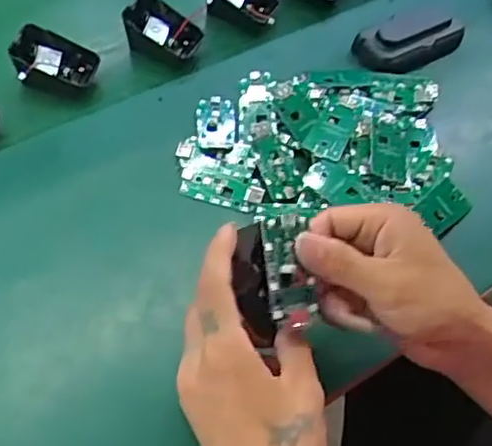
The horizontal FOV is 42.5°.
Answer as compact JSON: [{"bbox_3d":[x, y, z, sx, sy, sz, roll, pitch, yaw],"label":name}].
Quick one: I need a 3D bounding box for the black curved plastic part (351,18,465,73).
[{"bbox_3d":[0.158,-0.163,0.587,0.108,0.020,0.043,-10,57,-10],"label":"black curved plastic part"}]

